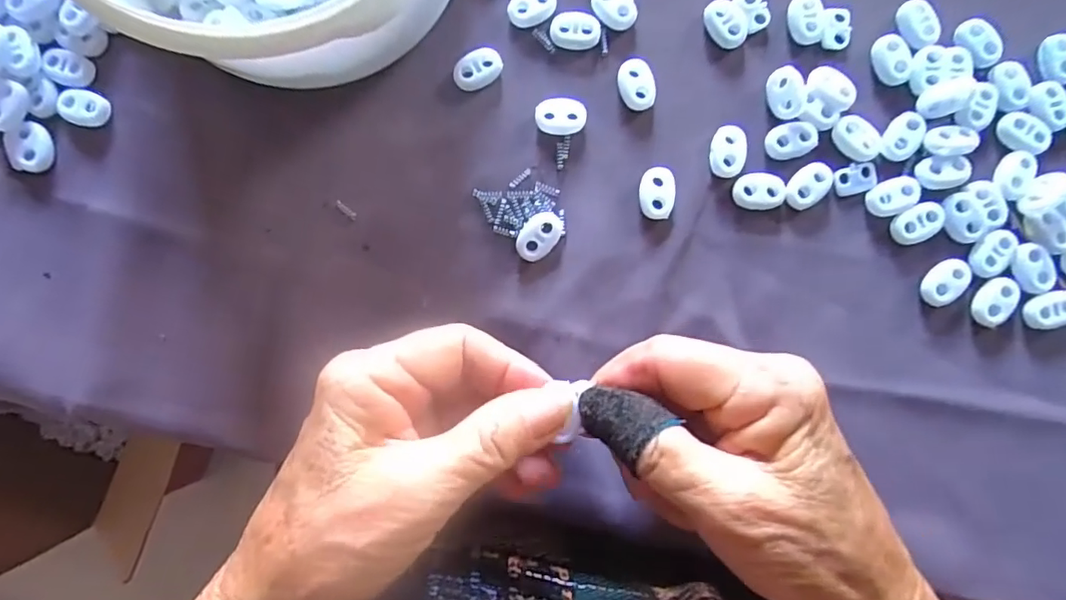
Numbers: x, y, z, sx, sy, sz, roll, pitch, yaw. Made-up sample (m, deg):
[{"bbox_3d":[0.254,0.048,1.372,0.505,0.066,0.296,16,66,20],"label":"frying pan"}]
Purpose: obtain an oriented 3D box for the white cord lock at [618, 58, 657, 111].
[{"bbox_3d":[0.047,-0.096,0.252,0.015,0.005,0.022,-13,89,-1],"label":"white cord lock"}]

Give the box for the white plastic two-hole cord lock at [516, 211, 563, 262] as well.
[{"bbox_3d":[0.003,-0.028,0.247,0.016,0.006,0.024,37,89,0],"label":"white plastic two-hole cord lock"}]

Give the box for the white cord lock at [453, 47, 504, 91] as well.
[{"bbox_3d":[-0.024,-0.104,0.252,0.023,0.006,0.015,-31,89,-1],"label":"white cord lock"}]

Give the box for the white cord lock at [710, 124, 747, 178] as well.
[{"bbox_3d":[0.087,-0.066,0.250,0.015,0.004,0.023,10,89,0],"label":"white cord lock"}]

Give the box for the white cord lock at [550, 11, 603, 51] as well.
[{"bbox_3d":[0.019,-0.121,0.252,0.022,0.004,0.016,2,89,0],"label":"white cord lock"}]

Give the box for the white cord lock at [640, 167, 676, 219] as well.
[{"bbox_3d":[0.055,-0.047,0.249,0.015,0.004,0.022,7,89,0],"label":"white cord lock"}]

